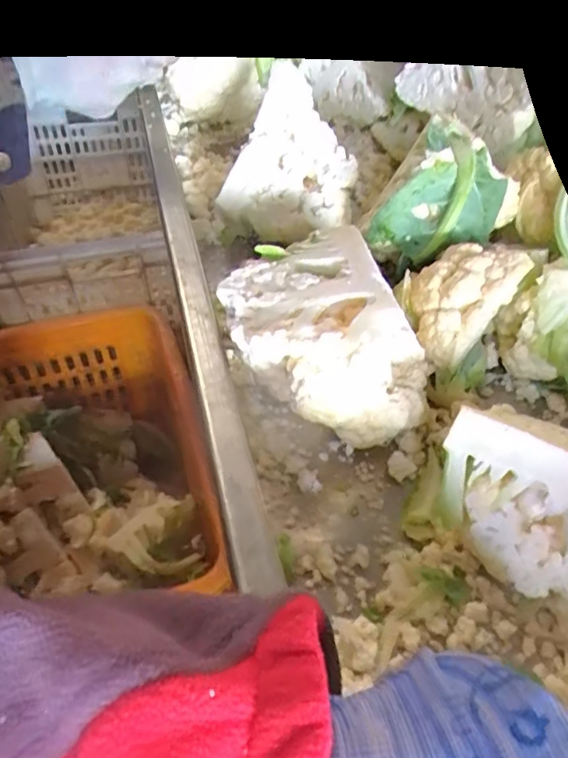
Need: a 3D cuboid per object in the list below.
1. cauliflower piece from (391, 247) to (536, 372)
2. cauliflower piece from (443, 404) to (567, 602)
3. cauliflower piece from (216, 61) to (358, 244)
[{"bbox_3d":[0.111,-0.057,0.365,0.067,0.054,0.074,37,55,28],"label":"cauliflower piece"},{"bbox_3d":[0.136,0.065,0.283,0.110,0.078,0.044,29,19,24],"label":"cauliflower piece"},{"bbox_3d":[0.007,-0.175,0.441,0.096,0.103,0.085,22,49,16],"label":"cauliflower piece"}]

